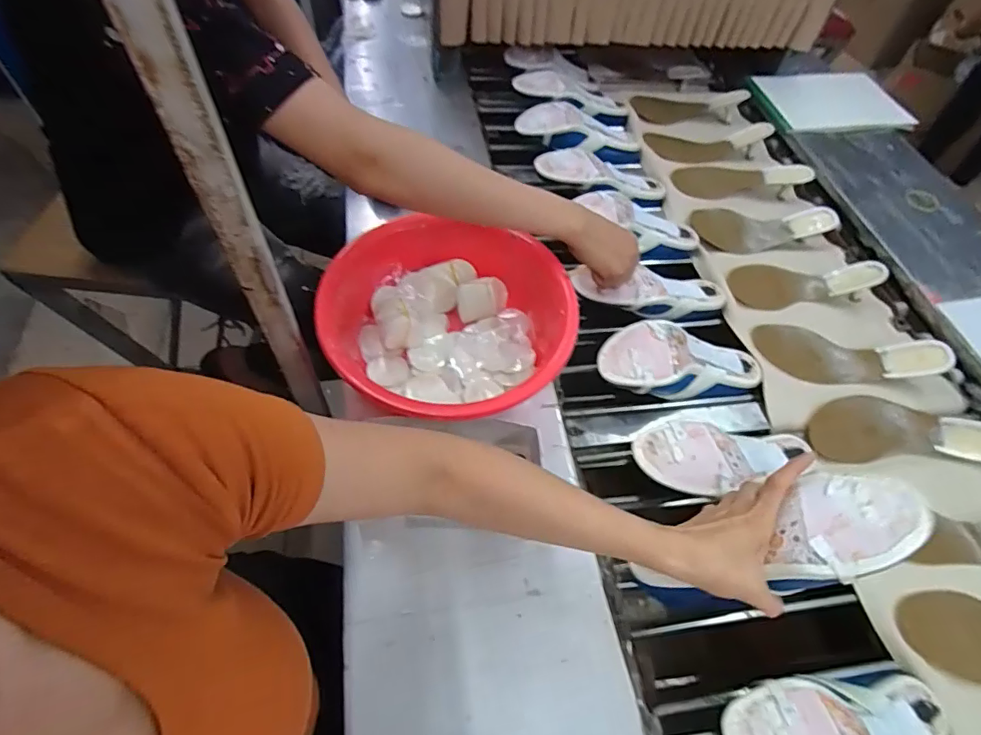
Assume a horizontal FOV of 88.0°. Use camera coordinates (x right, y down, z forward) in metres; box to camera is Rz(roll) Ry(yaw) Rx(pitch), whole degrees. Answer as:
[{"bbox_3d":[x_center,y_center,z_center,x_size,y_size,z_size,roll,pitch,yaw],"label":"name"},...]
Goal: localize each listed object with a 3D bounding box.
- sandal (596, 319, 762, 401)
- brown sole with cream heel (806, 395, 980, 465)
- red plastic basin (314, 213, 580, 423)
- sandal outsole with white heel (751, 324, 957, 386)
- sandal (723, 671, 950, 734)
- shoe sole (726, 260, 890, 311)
[{"bbox_3d":[0.256,-0.008,0.677,0.246,0.058,0.092,4,55,-22],"label":"sandal"},{"bbox_3d":[0.539,0.084,0.679,0.238,0.065,0.096,5,56,-1],"label":"brown sole with cream heel"},{"bbox_3d":[-0.050,-0.049,0.597,0.269,0.088,0.271,2,57,-3],"label":"red plastic basin"},{"bbox_3d":[0.518,-0.014,0.744,0.245,0.028,0.095,9,73,13],"label":"sandal outsole with white heel"},{"bbox_3d":[0.314,0.319,0.443,0.247,0.050,0.095,4,55,-22],"label":"sandal"},{"bbox_3d":[0.493,-0.143,0.813,0.225,0.058,0.097,-3,57,-6],"label":"shoe sole"}]

